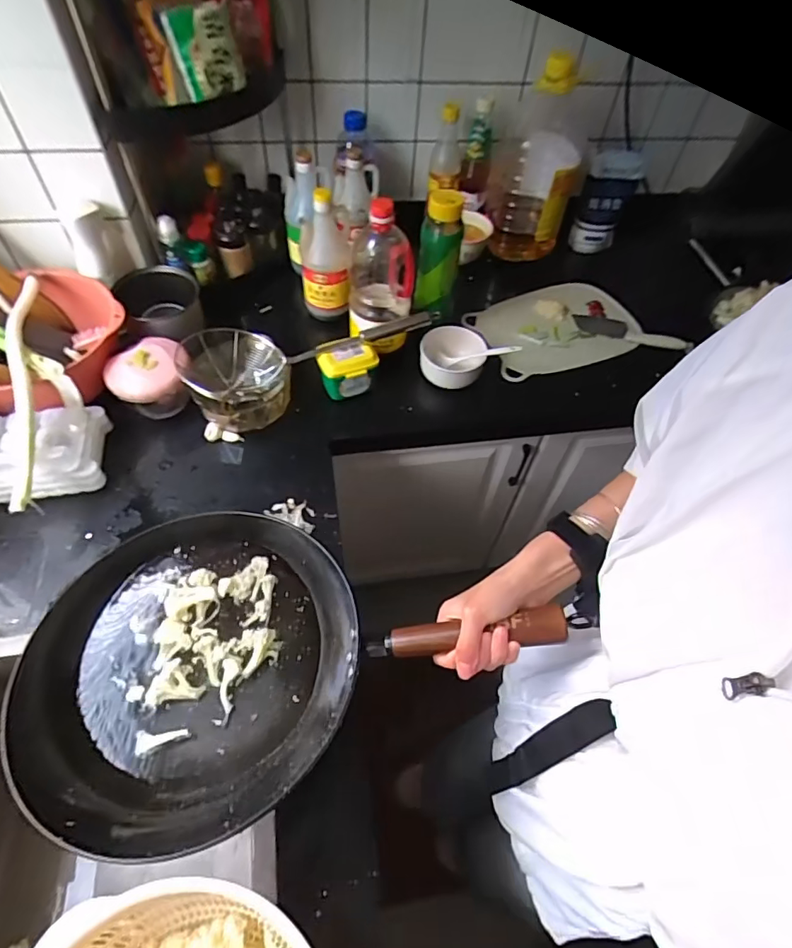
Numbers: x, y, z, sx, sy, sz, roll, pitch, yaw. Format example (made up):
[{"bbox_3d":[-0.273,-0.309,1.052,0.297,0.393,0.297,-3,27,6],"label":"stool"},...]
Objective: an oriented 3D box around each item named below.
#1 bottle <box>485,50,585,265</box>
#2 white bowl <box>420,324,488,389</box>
[{"bbox_3d":[0.286,-0.626,1.046,0.160,0.334,0.199,17,55,8],"label":"bottle"},{"bbox_3d":[0.100,-0.207,0.912,0.107,0.058,0.115,2,54,-3],"label":"white bowl"}]

